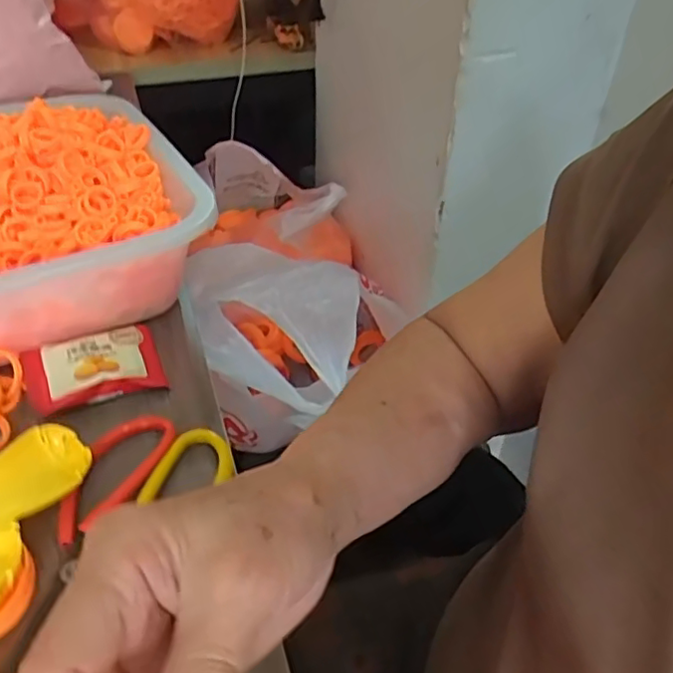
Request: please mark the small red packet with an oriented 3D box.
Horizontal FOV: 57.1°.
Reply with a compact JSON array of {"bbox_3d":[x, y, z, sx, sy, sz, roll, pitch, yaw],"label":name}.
[{"bbox_3d":[-0.171,0.019,0.433,0.088,0.021,0.066,-16,43,-19],"label":"small red packet"}]

